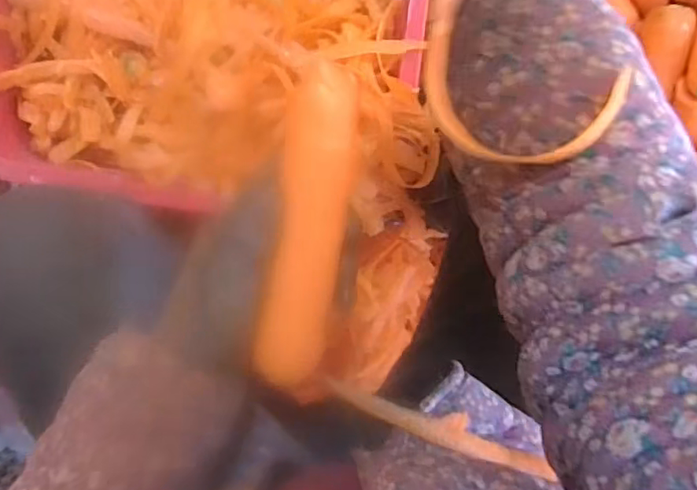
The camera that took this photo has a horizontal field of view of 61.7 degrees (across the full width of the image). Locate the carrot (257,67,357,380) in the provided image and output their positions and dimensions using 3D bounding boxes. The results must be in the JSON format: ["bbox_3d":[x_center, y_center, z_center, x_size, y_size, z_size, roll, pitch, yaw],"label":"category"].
[{"bbox_3d":[-0.019,0.000,0.293,0.035,0.023,0.169,6,111,-5],"label":"carrot"}]

